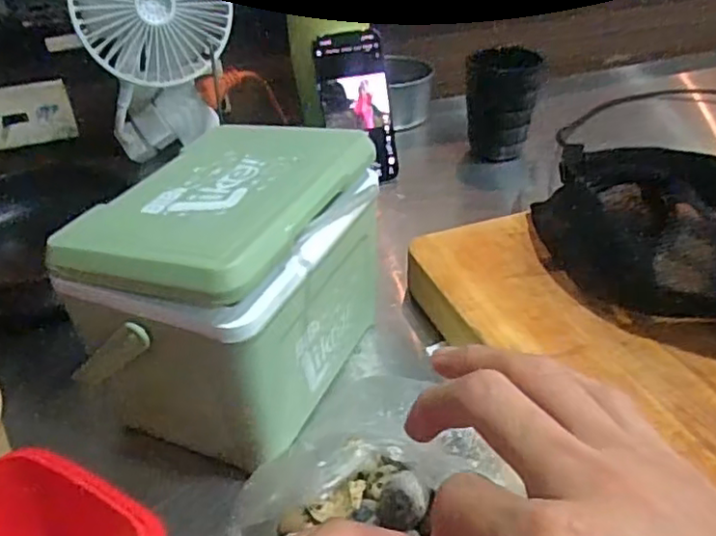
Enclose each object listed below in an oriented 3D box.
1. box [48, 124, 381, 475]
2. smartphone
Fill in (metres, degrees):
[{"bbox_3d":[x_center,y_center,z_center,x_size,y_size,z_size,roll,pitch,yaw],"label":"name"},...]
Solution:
[{"bbox_3d":[-0.079,0.008,0.405,0.127,0.139,0.183,13,39,21],"label":"box"},{"bbox_3d":[0.000,-0.164,0.659,0.071,0.147,0.011,-10,11,-16],"label":"smartphone"}]

